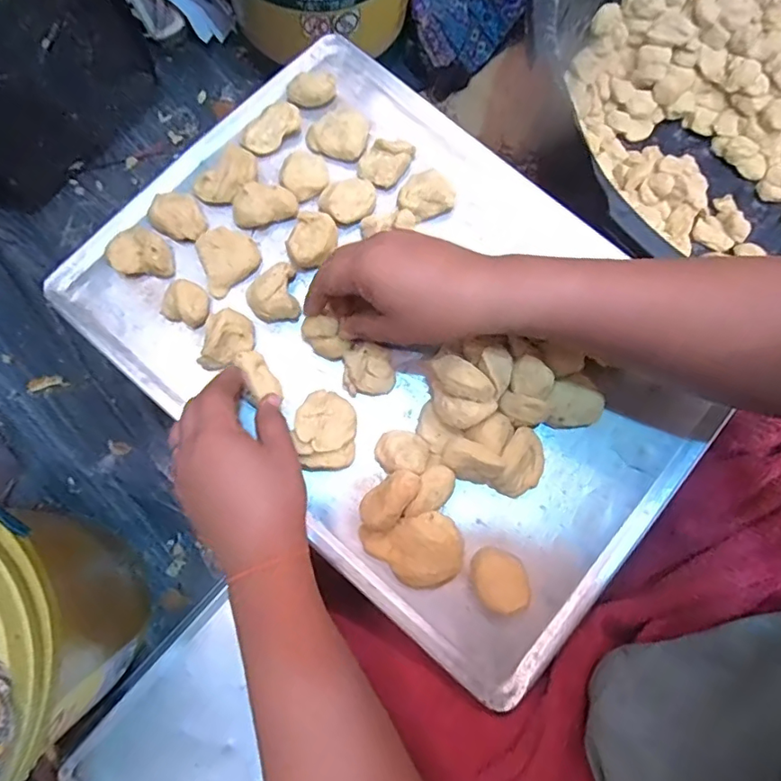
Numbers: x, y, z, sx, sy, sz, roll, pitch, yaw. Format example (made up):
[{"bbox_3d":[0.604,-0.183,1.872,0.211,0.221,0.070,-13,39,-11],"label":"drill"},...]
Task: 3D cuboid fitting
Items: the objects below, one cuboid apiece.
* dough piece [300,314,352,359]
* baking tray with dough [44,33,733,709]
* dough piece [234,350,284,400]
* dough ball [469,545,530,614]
[{"bbox_3d":[-0.047,-0.040,0.394,0.038,0.025,0.024,44,81,7],"label":"dough piece"},{"bbox_3d":[0.011,-0.048,0.394,0.453,0.045,0.323,41,81,6],"label":"baking tray with dough"},{"bbox_3d":[-0.096,-0.011,0.386,0.017,0.015,0.041,-35,81,-8],"label":"dough piece"},{"bbox_3d":[0.075,0.129,0.363,0.037,0.017,0.042,-14,79,-3],"label":"dough ball"}]

